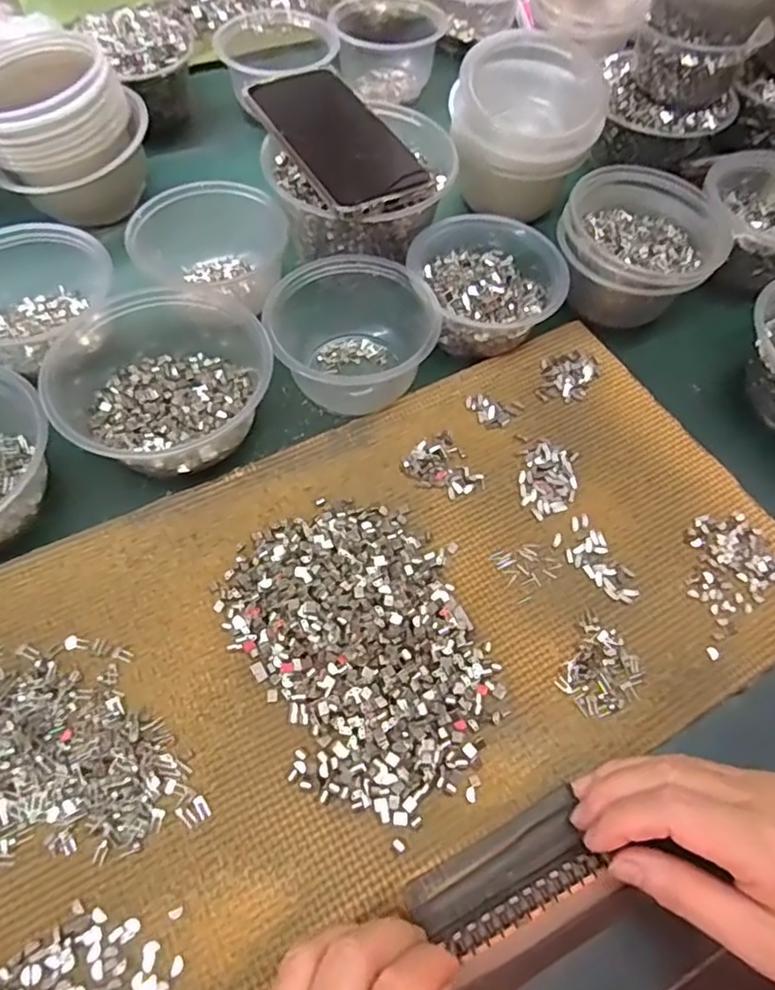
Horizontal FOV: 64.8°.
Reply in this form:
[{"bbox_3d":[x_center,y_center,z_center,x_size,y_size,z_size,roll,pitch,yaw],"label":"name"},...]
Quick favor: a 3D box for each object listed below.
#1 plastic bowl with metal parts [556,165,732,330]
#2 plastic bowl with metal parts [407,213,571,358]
[{"bbox_3d":[0.190,-0.188,0.472,0.113,0.072,0.110,0,59,0],"label":"plastic bowl with metal parts"},{"bbox_3d":[0.071,-0.160,0.464,0.103,0.052,0.113,-21,62,-14],"label":"plastic bowl with metal parts"}]

